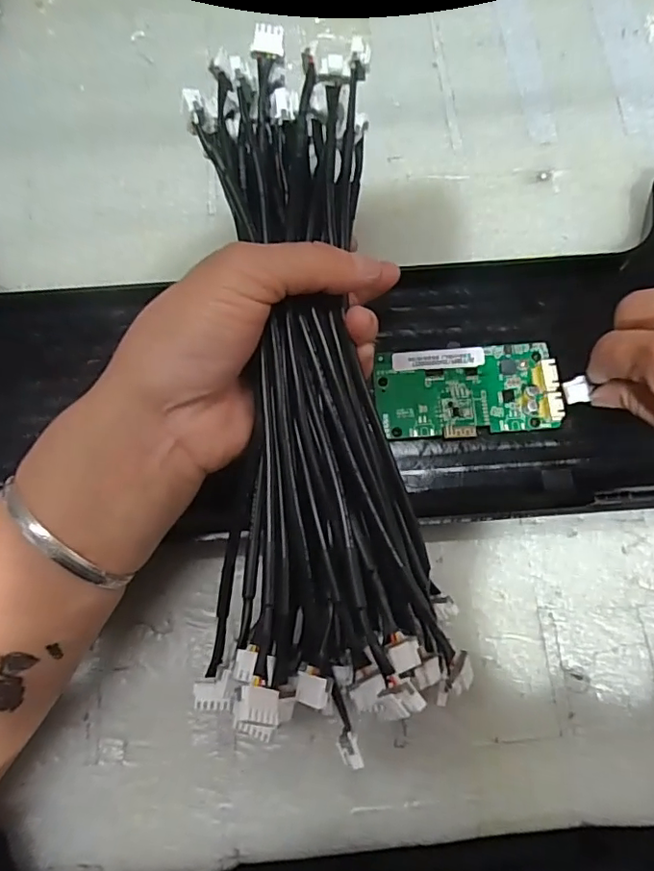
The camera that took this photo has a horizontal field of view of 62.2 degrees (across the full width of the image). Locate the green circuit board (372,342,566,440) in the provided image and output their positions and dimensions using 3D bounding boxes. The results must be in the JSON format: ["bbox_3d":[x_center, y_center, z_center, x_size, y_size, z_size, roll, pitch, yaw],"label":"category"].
[{"bbox_3d":[0.073,-0.024,0.286,0.093,0.010,0.048,-4,75,-1],"label":"green circuit board"}]

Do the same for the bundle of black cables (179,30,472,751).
[{"bbox_3d":[-0.005,-0.025,0.209,0.092,0.054,0.259,-4,84,-1],"label":"bundle of black cables"}]

